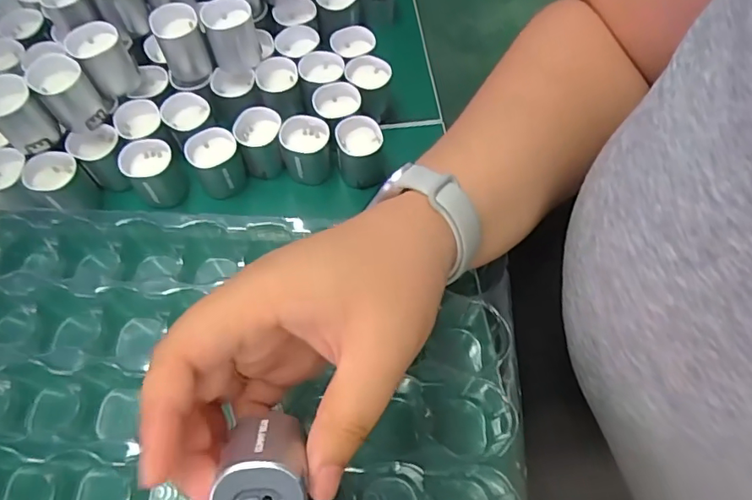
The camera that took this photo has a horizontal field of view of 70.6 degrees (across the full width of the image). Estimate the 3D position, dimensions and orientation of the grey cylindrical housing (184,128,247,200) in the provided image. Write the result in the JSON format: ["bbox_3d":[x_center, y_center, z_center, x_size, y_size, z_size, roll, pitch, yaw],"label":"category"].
[{"bbox_3d":[-0.099,-0.054,0.332,0.030,0.029,0.033,0,63,0],"label":"grey cylindrical housing"}]

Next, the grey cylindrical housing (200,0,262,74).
[{"bbox_3d":[-0.091,-0.135,0.339,0.030,0.039,0.025,-11,63,-5],"label":"grey cylindrical housing"}]

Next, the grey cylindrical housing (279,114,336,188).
[{"bbox_3d":[-0.043,-0.063,0.340,0.031,0.036,0.030,0,63,0],"label":"grey cylindrical housing"}]

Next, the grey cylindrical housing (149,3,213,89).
[{"bbox_3d":[-0.122,-0.129,0.336,0.027,0.040,0.026,0,63,0],"label":"grey cylindrical housing"}]

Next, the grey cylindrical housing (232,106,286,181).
[{"bbox_3d":[-0.073,-0.068,0.341,0.029,0.033,0.028,-21,64,-10],"label":"grey cylindrical housing"}]

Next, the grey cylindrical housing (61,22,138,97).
[{"bbox_3d":[-0.167,-0.116,0.329,0.029,0.040,0.027,0,63,0],"label":"grey cylindrical housing"}]

